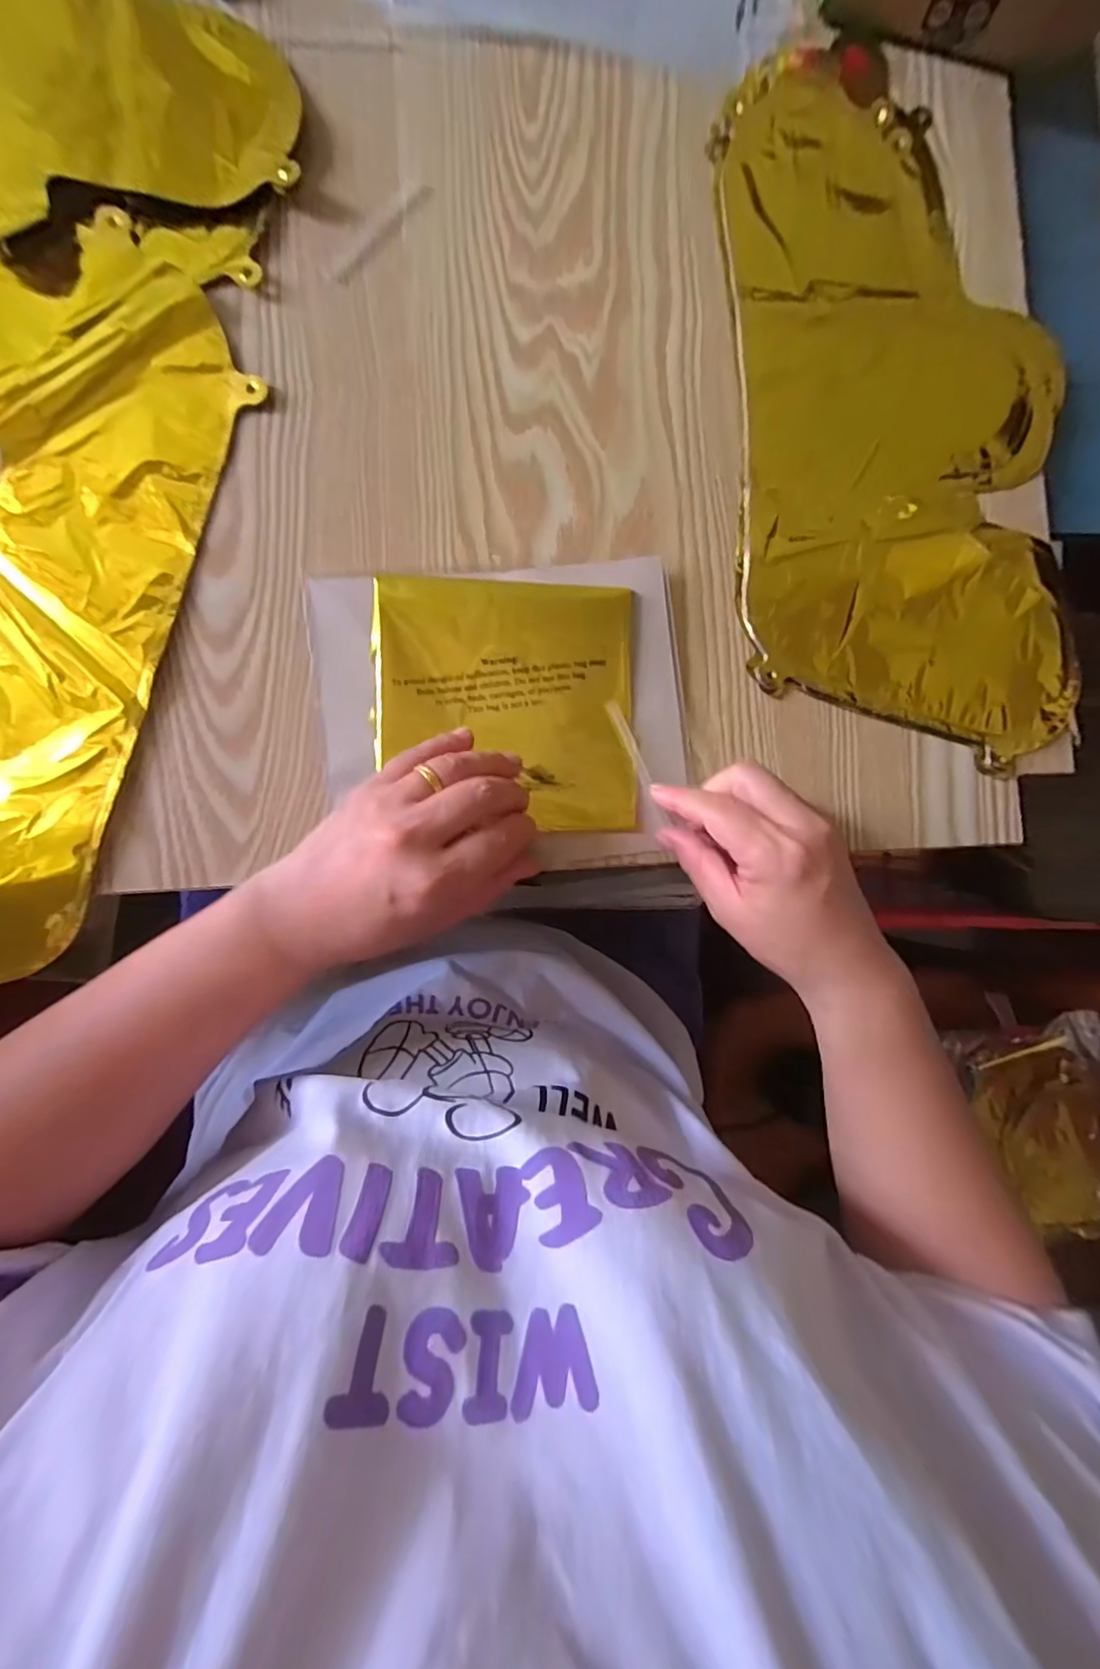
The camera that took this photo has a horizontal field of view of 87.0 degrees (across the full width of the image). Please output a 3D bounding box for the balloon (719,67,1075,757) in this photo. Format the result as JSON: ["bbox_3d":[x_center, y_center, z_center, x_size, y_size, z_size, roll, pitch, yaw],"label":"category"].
[{"bbox_3d":[0.216,-0.257,0.354,0.212,0.014,0.403,-1,86,-8],"label":"balloon"}]

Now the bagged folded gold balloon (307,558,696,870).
[{"bbox_3d":[-0.020,-0.063,0.312,0.194,0.013,0.165,-7,87,-9],"label":"bagged folded gold balloon"}]

